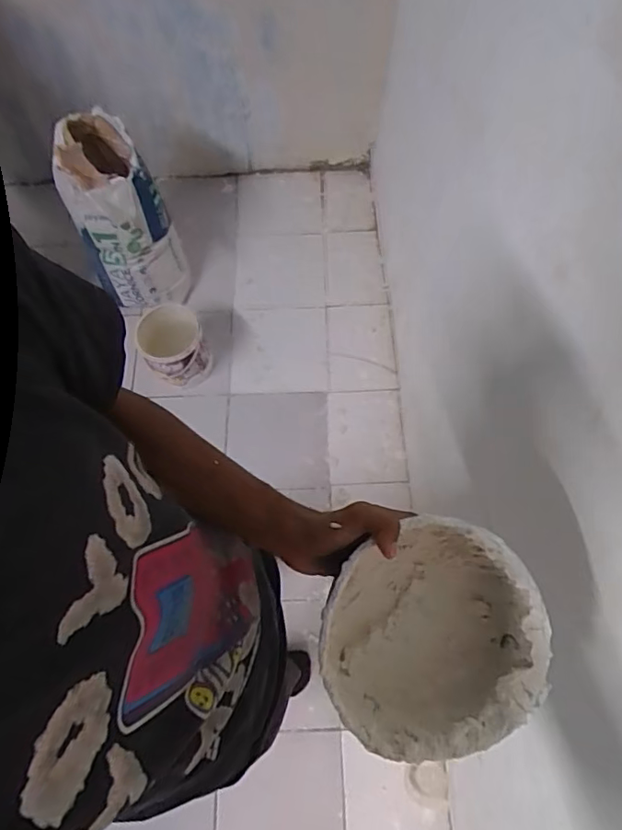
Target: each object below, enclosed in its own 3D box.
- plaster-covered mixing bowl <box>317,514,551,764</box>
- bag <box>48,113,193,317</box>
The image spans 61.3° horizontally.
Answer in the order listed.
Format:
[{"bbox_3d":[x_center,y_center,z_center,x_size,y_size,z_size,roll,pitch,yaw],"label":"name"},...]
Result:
[{"bbox_3d":[0.102,0.189,0.456,0.179,0.084,0.173,-1,69,2],"label":"plaster-covered mixing bowl"},{"bbox_3d":[-0.498,-0.514,1.391,0.233,0.507,0.224,-21,70,-6],"label":"bag"}]

